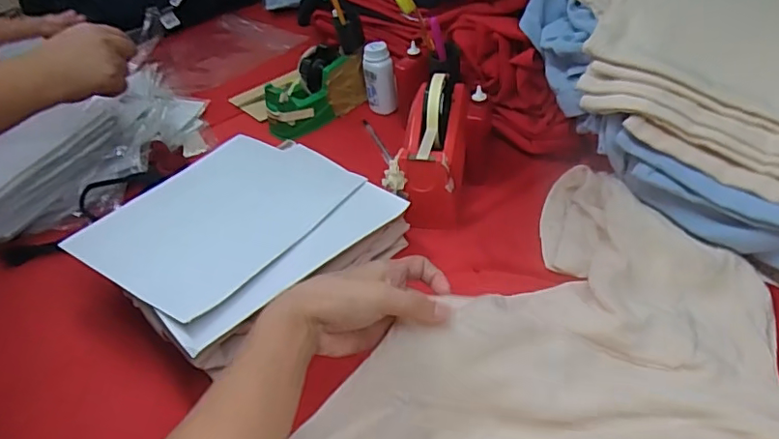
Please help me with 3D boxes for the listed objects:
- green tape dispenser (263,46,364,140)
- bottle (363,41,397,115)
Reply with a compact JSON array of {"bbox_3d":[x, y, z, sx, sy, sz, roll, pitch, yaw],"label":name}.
[{"bbox_3d":[-0.112,-0.193,0.806,0.155,0.083,0.069,-32,48,-29],"label":"green tape dispenser"},{"bbox_3d":[-0.014,-0.201,0.789,0.042,0.102,0.033,-5,40,-2],"label":"bottle"}]

